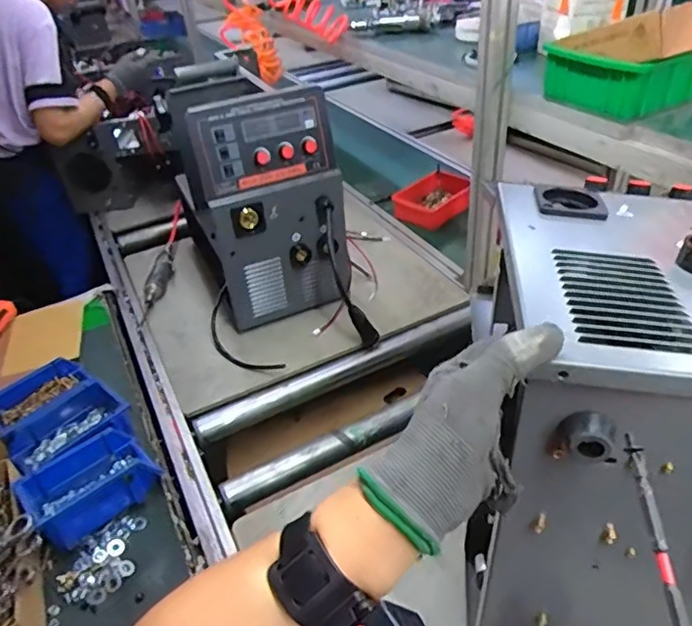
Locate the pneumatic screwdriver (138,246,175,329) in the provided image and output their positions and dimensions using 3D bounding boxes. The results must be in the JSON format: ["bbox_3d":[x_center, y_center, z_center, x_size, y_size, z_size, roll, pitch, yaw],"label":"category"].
[{"bbox_3d":[-0.413,-0.072,1.225,0.052,0.042,0.291,-8,38,-3],"label":"pneumatic screwdriver"}]

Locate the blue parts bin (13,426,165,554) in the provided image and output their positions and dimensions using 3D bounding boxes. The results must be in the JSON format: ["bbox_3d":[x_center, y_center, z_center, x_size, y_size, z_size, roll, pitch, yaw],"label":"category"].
[{"bbox_3d":[-0.338,0.241,0.748,0.157,0.088,0.104,-32,45,-30],"label":"blue parts bin"}]

